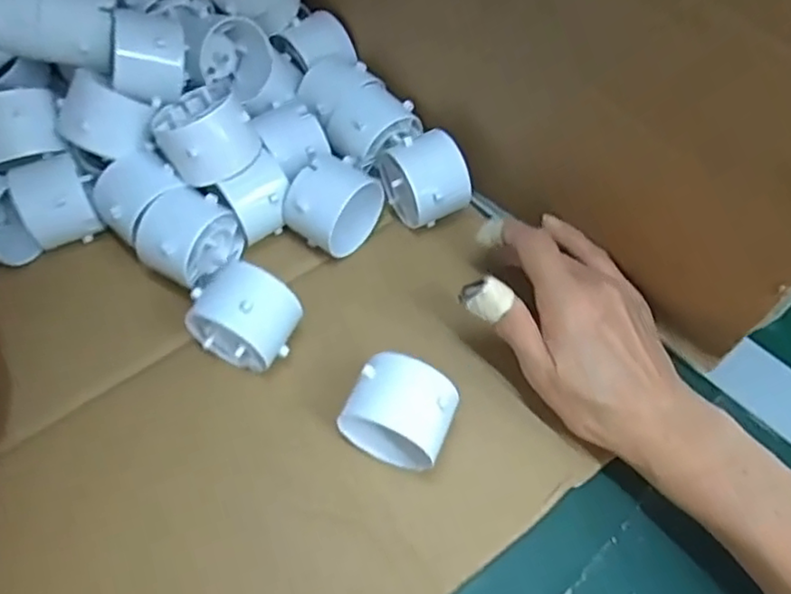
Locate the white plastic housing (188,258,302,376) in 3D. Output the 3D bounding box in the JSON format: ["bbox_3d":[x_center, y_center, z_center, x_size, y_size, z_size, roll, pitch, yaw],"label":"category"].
[{"bbox_3d":[-0.074,0.013,0.334,0.041,0.055,0.046,31,62,19],"label":"white plastic housing"}]

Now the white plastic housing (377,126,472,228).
[{"bbox_3d":[0.016,-0.068,0.390,0.038,0.052,0.054,-28,60,-16],"label":"white plastic housing"}]

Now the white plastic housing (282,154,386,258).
[{"bbox_3d":[-0.032,-0.054,0.381,0.041,0.048,0.057,34,63,21],"label":"white plastic housing"}]

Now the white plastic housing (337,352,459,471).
[{"bbox_3d":[0.003,0.059,0.315,0.046,0.049,0.042,22,60,15],"label":"white plastic housing"}]

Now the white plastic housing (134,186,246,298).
[{"bbox_3d":[-0.115,-0.031,0.363,0.042,0.036,0.045,24,60,16],"label":"white plastic housing"}]

